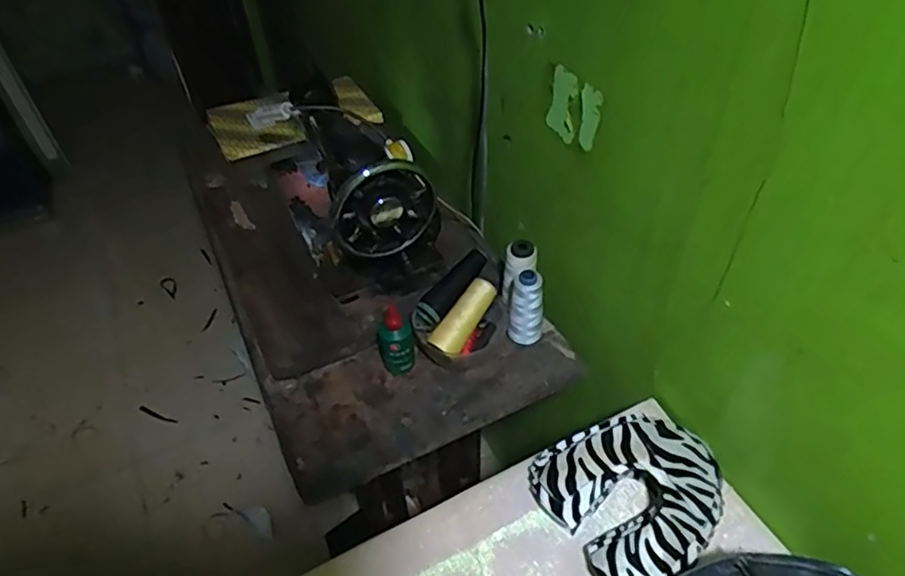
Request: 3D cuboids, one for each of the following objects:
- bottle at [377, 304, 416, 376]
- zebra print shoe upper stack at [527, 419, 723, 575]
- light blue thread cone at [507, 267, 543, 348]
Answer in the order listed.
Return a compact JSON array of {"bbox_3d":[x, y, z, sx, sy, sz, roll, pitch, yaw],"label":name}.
[{"bbox_3d":[-0.071,0.069,0.776,0.041,0.093,0.035,-11,46,-7],"label":"bottle"},{"bbox_3d":[0.192,0.209,0.638,0.180,0.073,0.163,-26,50,-20],"label":"zebra print shoe upper stack"},{"bbox_3d":[0.097,0.026,0.797,0.040,0.111,0.039,-2,46,2],"label":"light blue thread cone"}]

